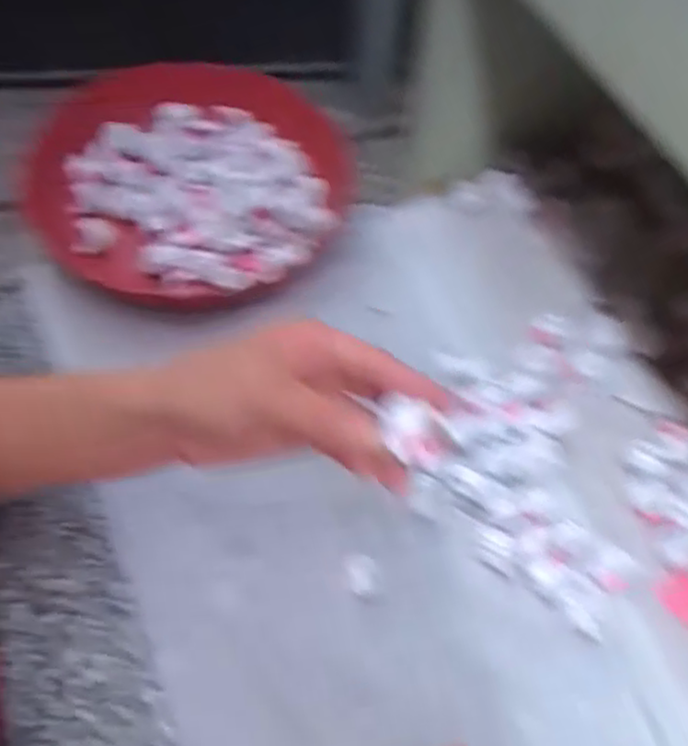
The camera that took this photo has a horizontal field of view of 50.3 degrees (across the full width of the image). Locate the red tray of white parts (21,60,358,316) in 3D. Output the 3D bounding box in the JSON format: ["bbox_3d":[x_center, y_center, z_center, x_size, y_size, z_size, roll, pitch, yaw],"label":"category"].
[{"bbox_3d":[-0.123,-0.161,0.596,0.258,0.043,0.256,-3,56,-5],"label":"red tray of white parts"}]

